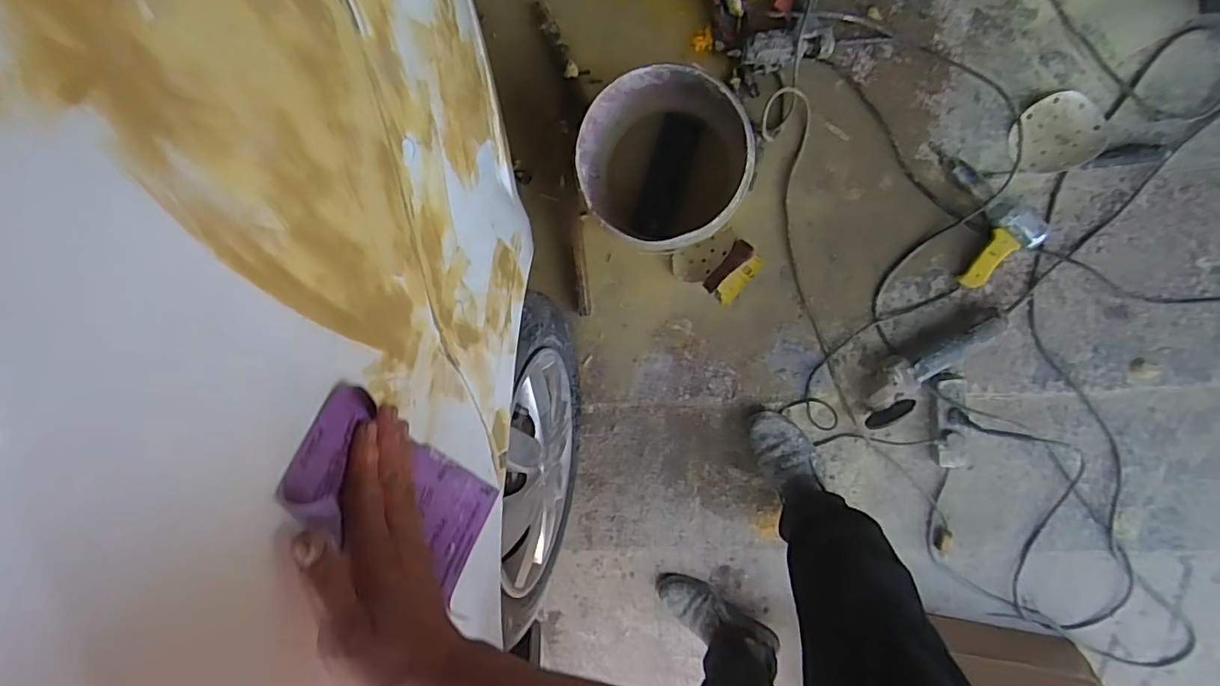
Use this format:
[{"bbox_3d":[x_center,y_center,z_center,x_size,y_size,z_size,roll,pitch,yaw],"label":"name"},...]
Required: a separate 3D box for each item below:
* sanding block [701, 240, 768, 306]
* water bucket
[{"bbox_3d":[0.230,-0.127,1.057,0.069,0.050,0.114,38,102,2],"label":"sanding block"},{"bbox_3d":[0.090,-0.290,0.958,0.250,0.236,0.261,1,99,9],"label":"water bucket"}]

